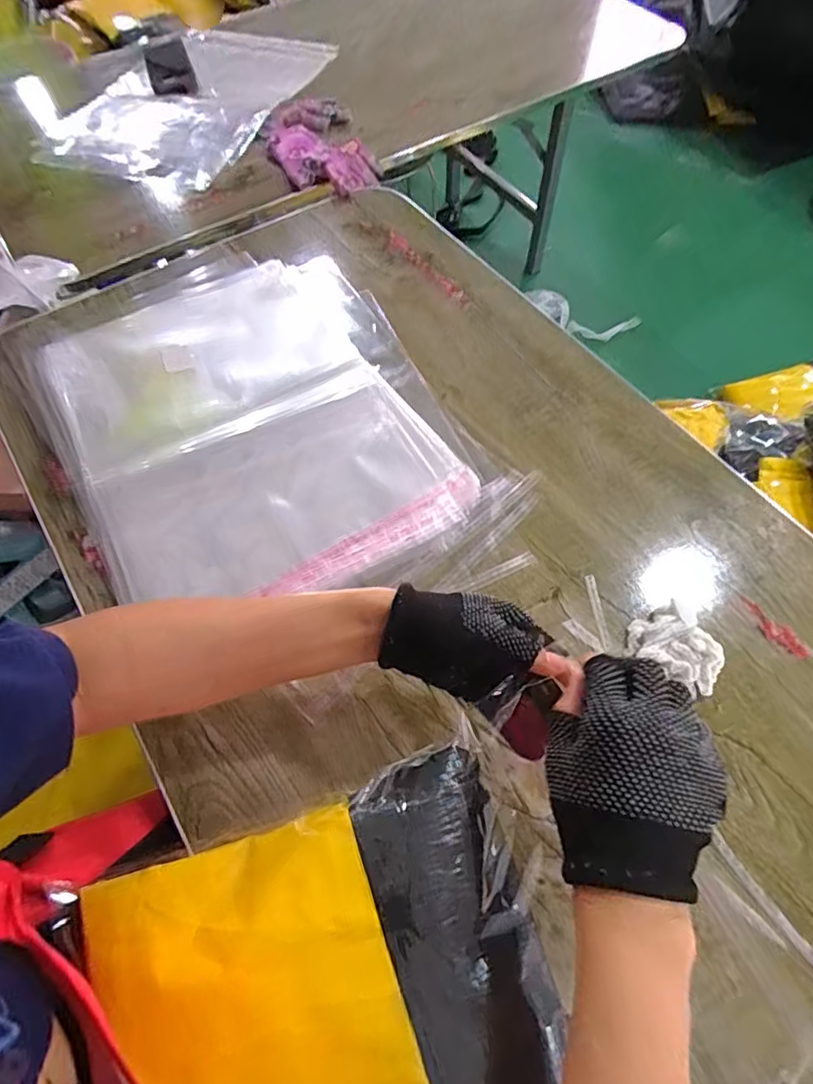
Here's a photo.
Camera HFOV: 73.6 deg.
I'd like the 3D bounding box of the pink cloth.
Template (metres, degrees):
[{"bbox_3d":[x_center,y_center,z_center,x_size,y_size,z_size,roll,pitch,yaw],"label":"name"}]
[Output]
[{"bbox_3d":[-0.134,-0.609,0.833,0.143,0.034,0.243,-21,65,-12],"label":"pink cloth"}]

